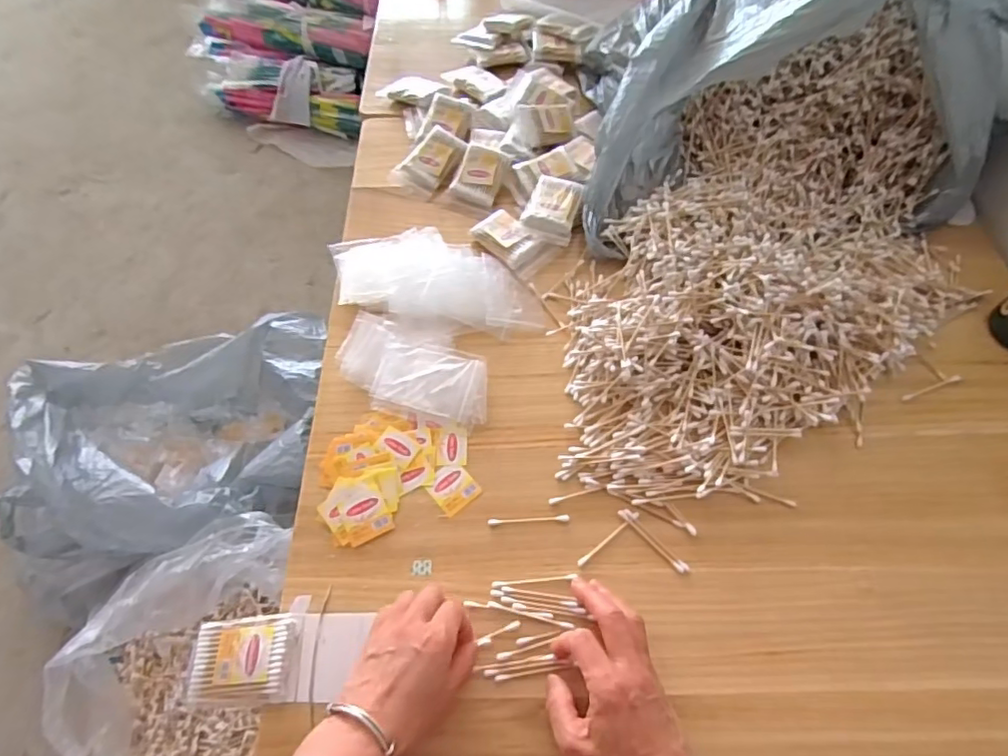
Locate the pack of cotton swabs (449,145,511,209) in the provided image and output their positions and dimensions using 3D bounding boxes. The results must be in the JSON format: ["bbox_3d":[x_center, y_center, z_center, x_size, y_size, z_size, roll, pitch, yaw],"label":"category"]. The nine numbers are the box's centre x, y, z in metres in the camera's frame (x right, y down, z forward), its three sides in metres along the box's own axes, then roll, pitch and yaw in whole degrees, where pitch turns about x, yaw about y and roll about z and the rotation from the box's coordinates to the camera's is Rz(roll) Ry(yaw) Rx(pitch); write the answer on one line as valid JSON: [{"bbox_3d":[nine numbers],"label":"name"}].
[{"bbox_3d":[-0.028,-0.233,0.675,0.052,0.018,0.069,16,89,9],"label":"pack of cotton swabs"}]

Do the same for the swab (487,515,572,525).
[{"bbox_3d":[0.021,0.118,0.485,0.067,0.004,0.006,-2,58,-2],"label":"swab"}]

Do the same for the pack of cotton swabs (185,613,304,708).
[{"bbox_3d":[-0.190,0.207,0.429,0.076,0.014,0.059,-3,58,-3],"label":"pack of cotton swabs"}]

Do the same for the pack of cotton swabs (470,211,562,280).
[{"bbox_3d":[0.011,-0.145,0.629,0.088,0.014,0.052,36,64,20],"label":"pack of cotton swabs"}]

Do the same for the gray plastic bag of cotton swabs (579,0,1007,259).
[{"bbox_3d":[0.283,-0.322,0.625,0.427,0.185,0.356,-9,60,-5],"label":"gray plastic bag of cotton swabs"}]

